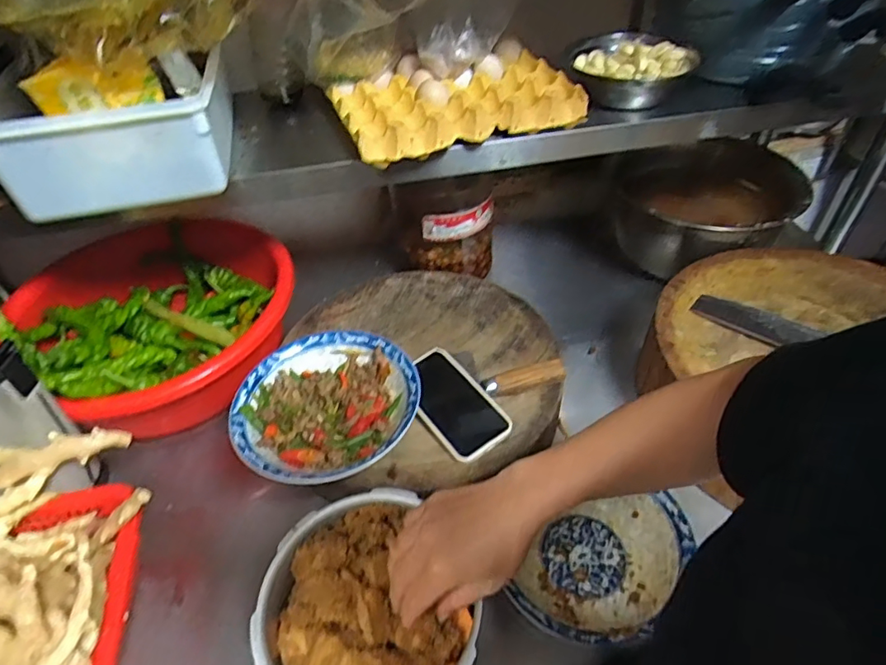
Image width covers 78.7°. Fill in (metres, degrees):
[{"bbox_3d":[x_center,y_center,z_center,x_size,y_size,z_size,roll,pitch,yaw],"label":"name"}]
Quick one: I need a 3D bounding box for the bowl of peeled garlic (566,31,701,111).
[{"bbox_3d":[0.253,-0.353,0.732,0.172,0.056,0.135,9,45,12],"label":"bowl of peeled garlic"}]

